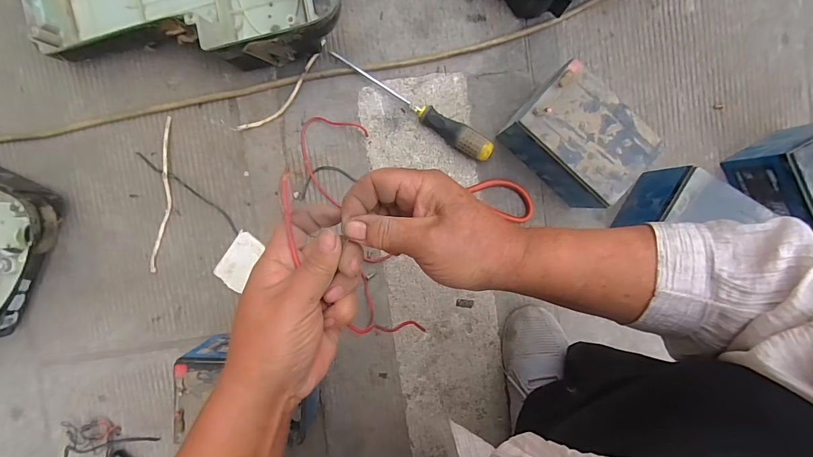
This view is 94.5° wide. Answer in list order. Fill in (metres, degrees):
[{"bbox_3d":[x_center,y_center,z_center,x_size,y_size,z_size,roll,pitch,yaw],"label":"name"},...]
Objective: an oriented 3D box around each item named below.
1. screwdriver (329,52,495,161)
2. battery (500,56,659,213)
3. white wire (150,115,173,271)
[{"bbox_3d":[0.008,-0.171,0.509,0.252,0.034,0.030,36,91,-2],"label":"screwdriver"},{"bbox_3d":[0.208,-0.110,0.477,0.152,0.104,0.105,41,91,-2],"label":"battery"},{"bbox_3d":[-0.334,-0.045,0.520,0.020,0.009,0.212,8,93,-5],"label":"white wire"}]

